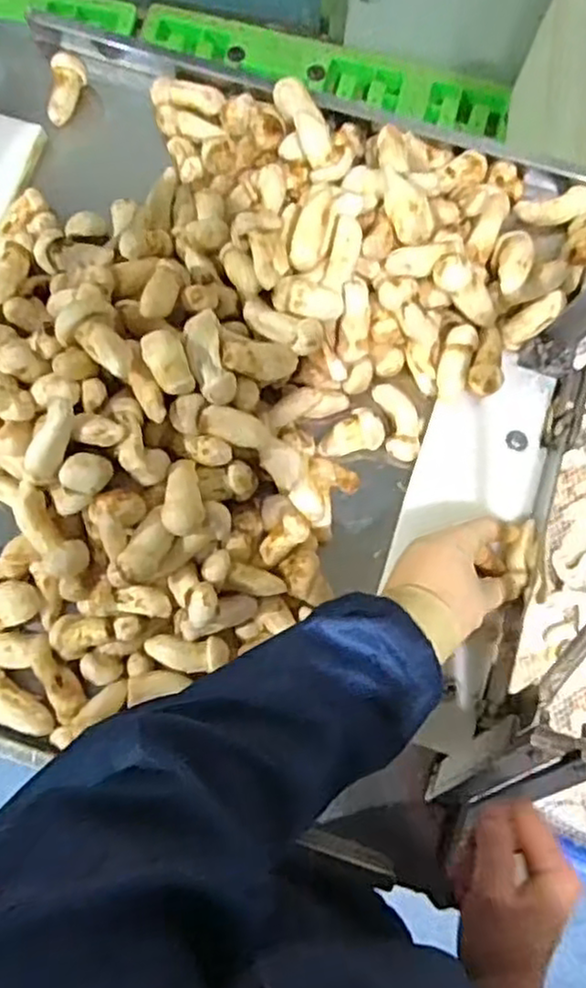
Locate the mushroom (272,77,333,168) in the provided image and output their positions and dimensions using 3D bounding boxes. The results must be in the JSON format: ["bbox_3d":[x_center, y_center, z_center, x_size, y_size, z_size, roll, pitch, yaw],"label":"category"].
[{"bbox_3d":[0.008,-0.307,0.580,0.026,0.027,0.093,-19,67,-4],"label":"mushroom"}]

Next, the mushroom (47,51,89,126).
[{"bbox_3d":[-0.201,-0.356,0.631,0.026,0.021,0.059,19,101,4],"label":"mushroom"}]

